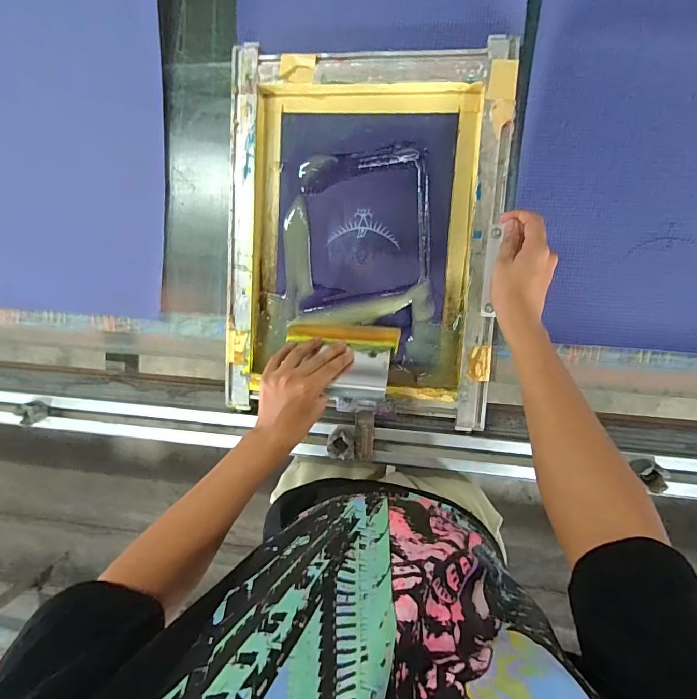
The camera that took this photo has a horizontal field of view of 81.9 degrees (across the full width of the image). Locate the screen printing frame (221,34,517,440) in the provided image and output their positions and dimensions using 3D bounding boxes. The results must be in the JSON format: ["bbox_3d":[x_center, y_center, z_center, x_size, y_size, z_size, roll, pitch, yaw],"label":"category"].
[{"bbox_3d":[0.016,-0.151,0.564,0.370,0.040,0.476,4,95,6],"label":"screen printing frame"}]

